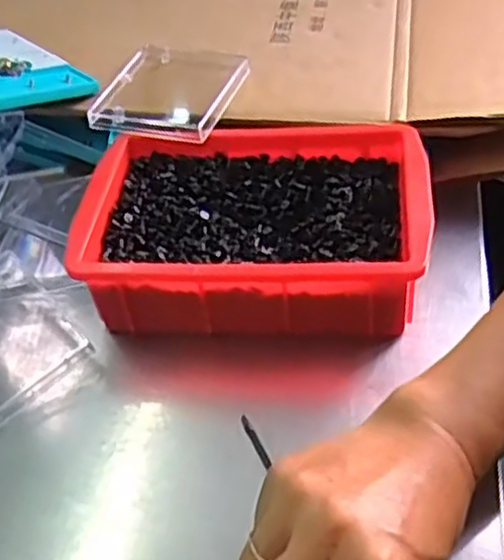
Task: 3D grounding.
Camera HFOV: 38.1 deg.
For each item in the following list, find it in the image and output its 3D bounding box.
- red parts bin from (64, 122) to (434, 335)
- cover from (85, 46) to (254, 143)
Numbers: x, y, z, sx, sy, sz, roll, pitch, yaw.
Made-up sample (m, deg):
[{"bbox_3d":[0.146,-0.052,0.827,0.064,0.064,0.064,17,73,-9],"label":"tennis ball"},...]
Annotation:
[{"bbox_3d":[0.004,-0.034,0.458,0.204,0.059,0.139,1,45,9],"label":"red parts bin"},{"bbox_3d":[-0.058,-0.136,0.516,0.091,0.010,0.102,10,48,18],"label":"cover"}]

